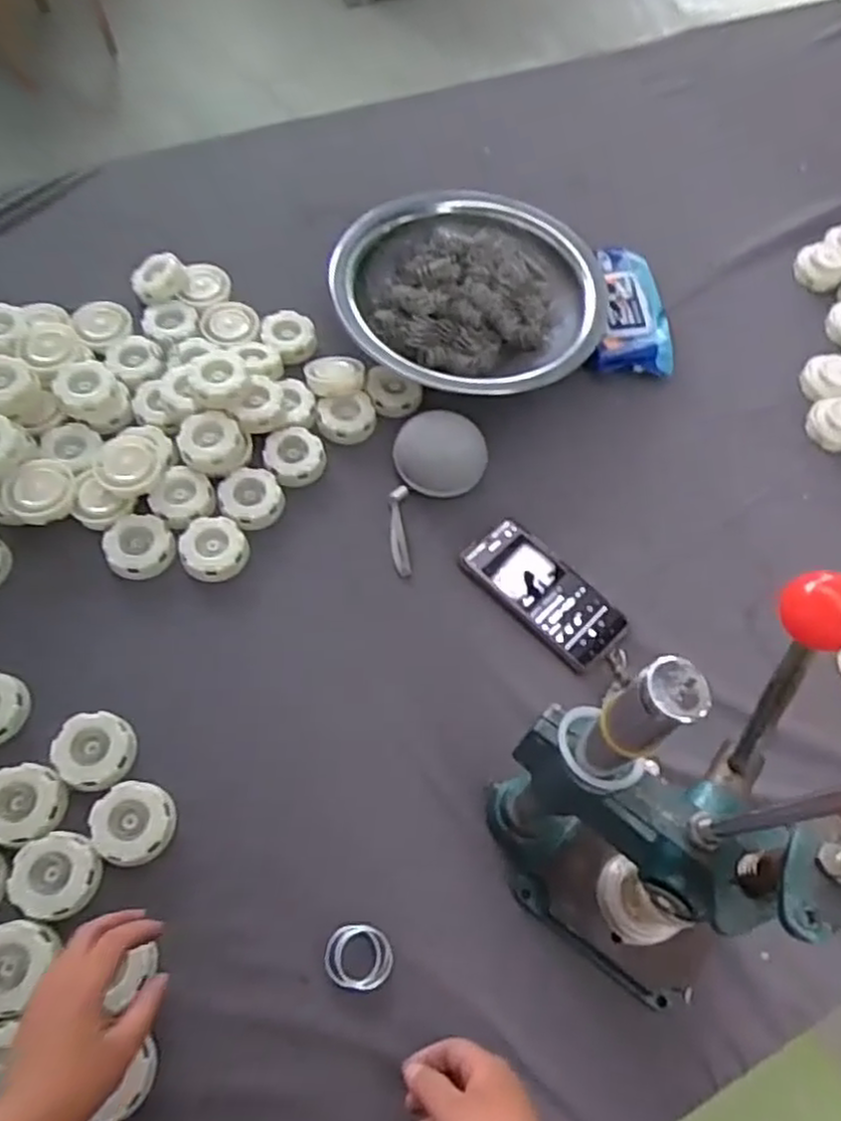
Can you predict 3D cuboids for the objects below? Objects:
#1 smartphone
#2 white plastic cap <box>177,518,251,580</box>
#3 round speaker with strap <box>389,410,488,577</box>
[{"bbox_3d":[0.133,0.032,0.807,0.082,0.013,0.182,-39,72,-21],"label":"smartphone"},{"bbox_3d":[-0.226,-0.014,0.808,0.069,0.019,0.078,-39,72,-21],"label":"white plastic cap"},{"bbox_3d":[0.013,-0.077,0.836,0.106,0.051,0.193,12,62,1],"label":"round speaker with strap"}]

